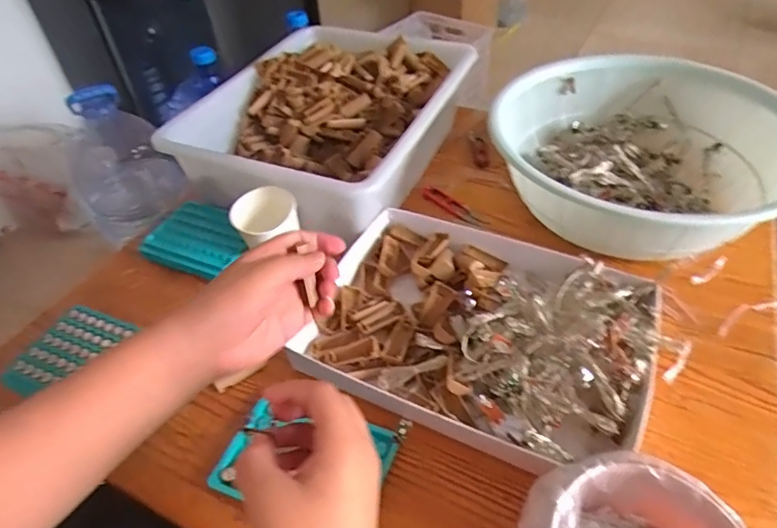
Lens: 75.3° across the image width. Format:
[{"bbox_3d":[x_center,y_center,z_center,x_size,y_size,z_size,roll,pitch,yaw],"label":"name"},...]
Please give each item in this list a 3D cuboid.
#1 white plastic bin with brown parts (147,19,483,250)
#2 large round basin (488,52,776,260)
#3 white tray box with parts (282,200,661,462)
[{"bbox_3d":[-0.080,-0.194,0.677,0.309,0.104,0.377,16,49,18],"label":"white plastic bin with brown parts"},{"bbox_3d":[0.285,-0.118,0.583,0.276,0.098,0.320,-22,49,-17],"label":"large round basin"},{"bbox_3d":[0.084,0.049,0.472,0.301,0.059,0.218,17,50,19],"label":"white tray box with parts"}]

